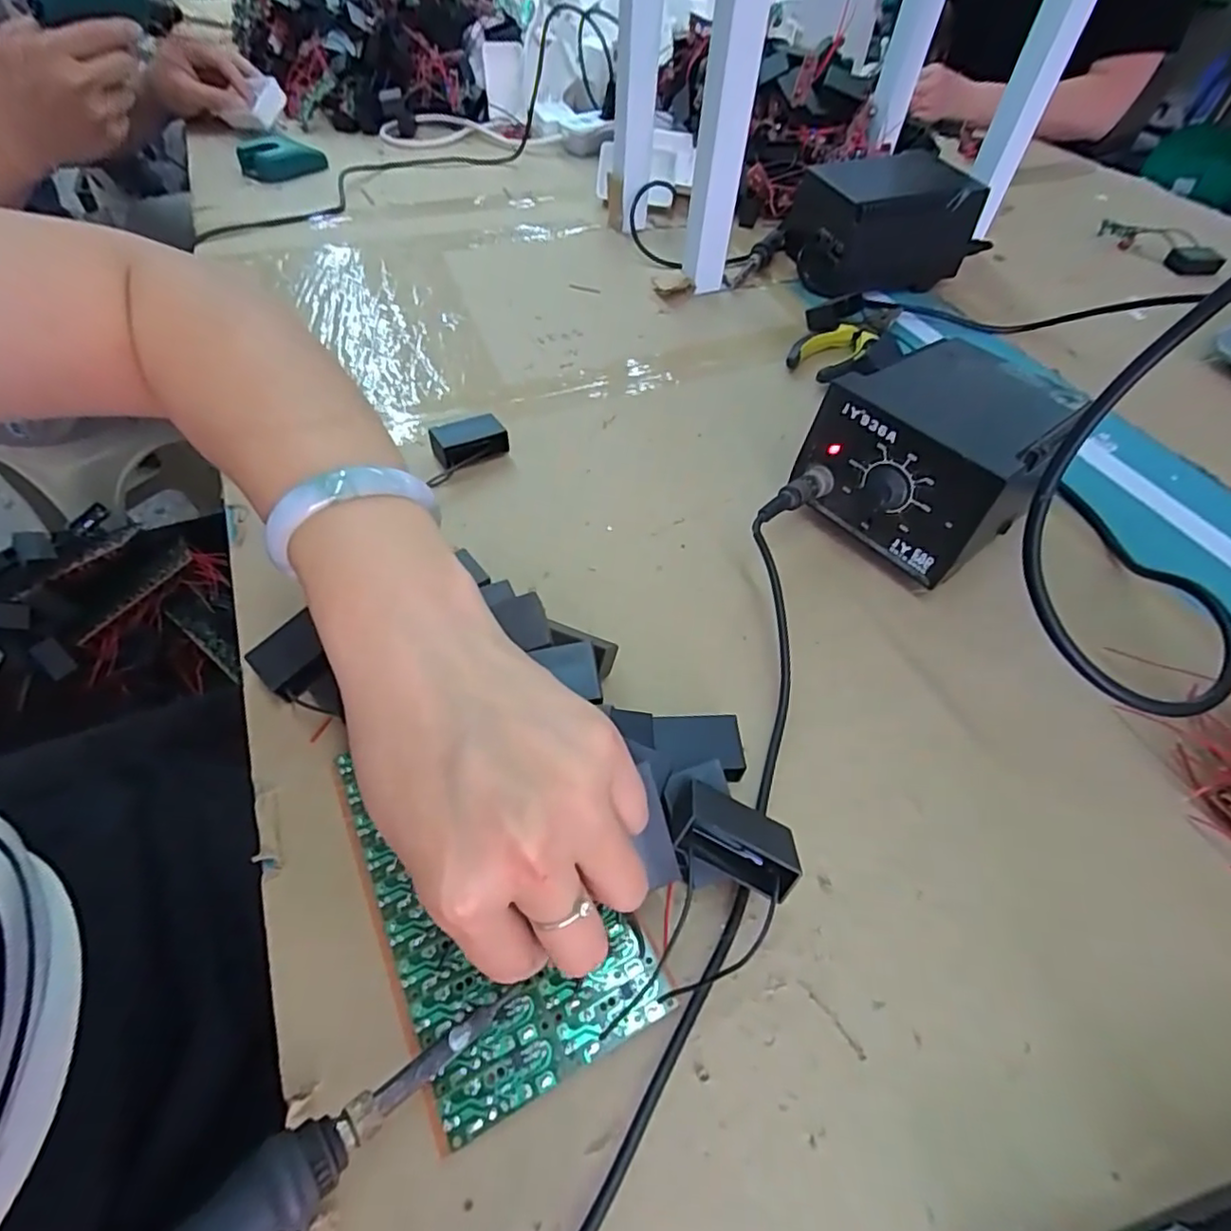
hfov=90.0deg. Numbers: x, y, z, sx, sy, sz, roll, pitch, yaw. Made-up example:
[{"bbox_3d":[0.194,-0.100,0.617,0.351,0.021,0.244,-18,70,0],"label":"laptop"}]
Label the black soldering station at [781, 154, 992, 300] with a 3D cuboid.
[{"bbox_3d":[0.272,-0.398,0.625,0.155,0.087,0.111,-10,54,-11],"label":"black soldering station"}]

